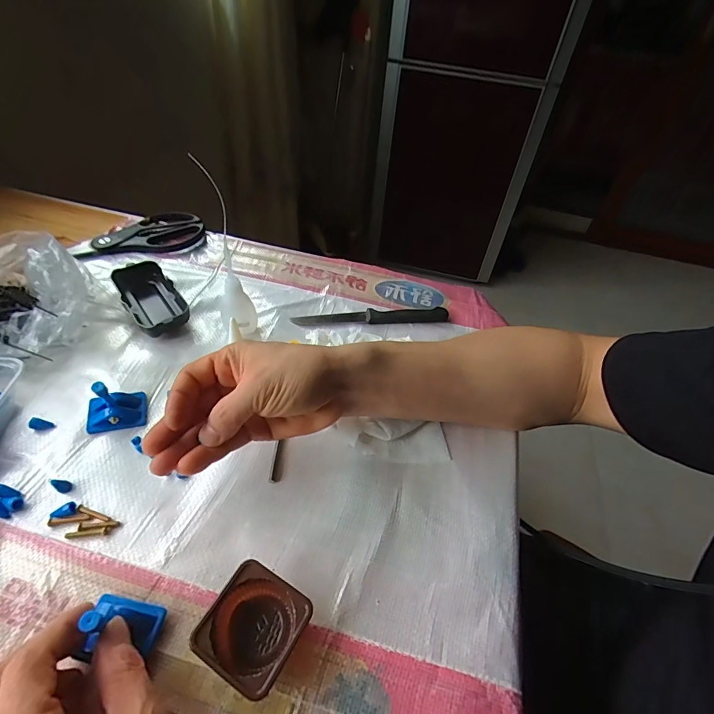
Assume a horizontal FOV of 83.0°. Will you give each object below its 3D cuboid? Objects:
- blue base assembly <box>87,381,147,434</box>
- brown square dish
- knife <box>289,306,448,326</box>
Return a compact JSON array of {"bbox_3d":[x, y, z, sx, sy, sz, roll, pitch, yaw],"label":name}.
[{"bbox_3d":[-0.207,0.037,0.337,0.045,0.043,0.034,-13,49,-17],"label":"blue base assembly"},{"bbox_3d":[-0.061,0.163,0.242,0.053,0.029,0.054,25,49,17],"label":"brown square dish"},{"bbox_3d":[0.017,-0.045,0.455,0.174,0.007,0.022,-3,47,-8],"label":"knife"}]

